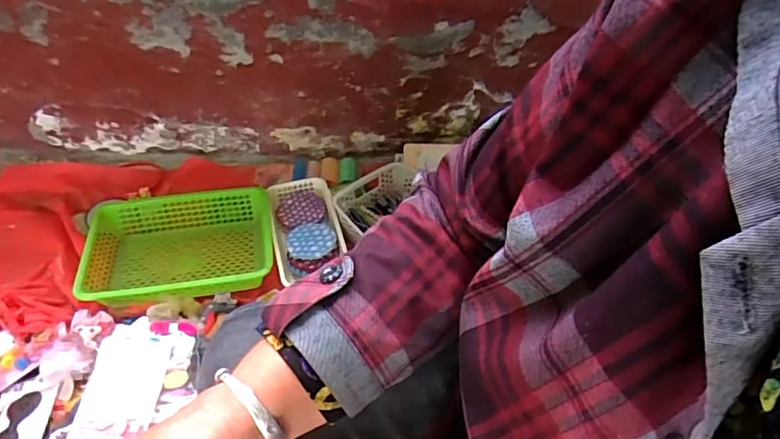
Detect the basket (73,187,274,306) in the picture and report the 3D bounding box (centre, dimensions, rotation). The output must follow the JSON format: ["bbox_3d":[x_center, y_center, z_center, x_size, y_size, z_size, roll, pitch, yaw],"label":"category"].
[{"bbox_3d":[-0.394,0.055,0.958,0.335,0.084,0.241,-5,49,-7],"label":"basket"}]

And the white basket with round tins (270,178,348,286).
[{"bbox_3d":[-0.167,0.013,1.017,0.130,0.069,0.230,-10,50,-11],"label":"white basket with round tins"}]

